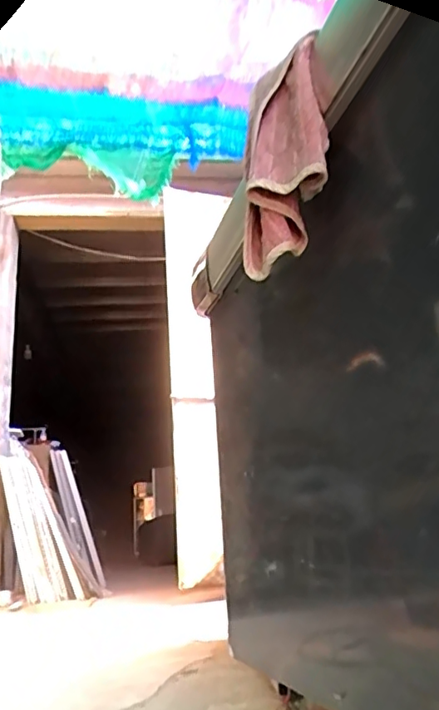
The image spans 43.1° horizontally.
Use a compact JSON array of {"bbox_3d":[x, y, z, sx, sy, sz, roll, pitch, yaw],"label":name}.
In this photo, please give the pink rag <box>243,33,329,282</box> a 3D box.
[{"bbox_3d":[0.052,-0.164,0.465,0.064,0.175,0.078,-3,-19,-5],"label":"pink rag"}]

